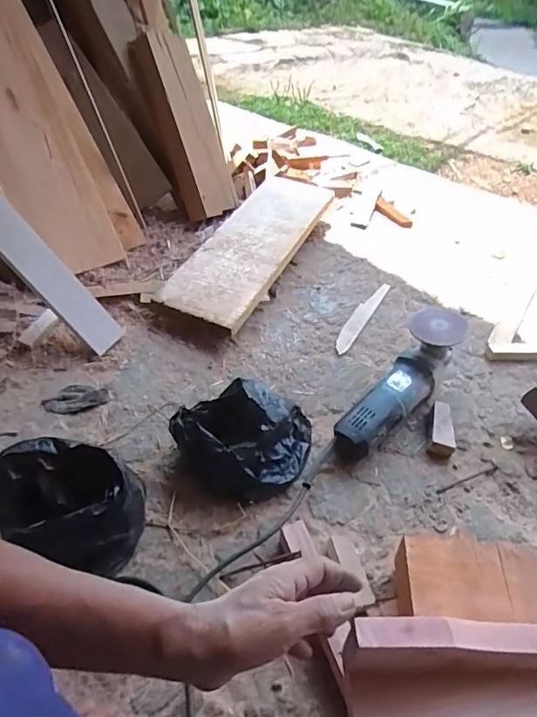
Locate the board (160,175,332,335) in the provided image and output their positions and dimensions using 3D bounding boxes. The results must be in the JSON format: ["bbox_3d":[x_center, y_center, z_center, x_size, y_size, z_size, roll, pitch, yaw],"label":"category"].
[{"bbox_3d":[-0.027,-0.246,1.014,0.182,0.024,0.500,21,51,17],"label":"board"}]

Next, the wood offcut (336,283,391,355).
[{"bbox_3d":[0.177,-0.081,0.943,0.033,0.008,0.230,22,47,21],"label":"wood offcut"}]

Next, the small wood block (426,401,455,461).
[{"bbox_3d":[0.257,0.106,0.730,0.033,0.029,0.086,13,44,12],"label":"small wood block"}]

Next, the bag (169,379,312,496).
[{"bbox_3d":[-0.034,0.105,0.674,0.169,0.091,0.146,16,45,16],"label":"bag"}]

